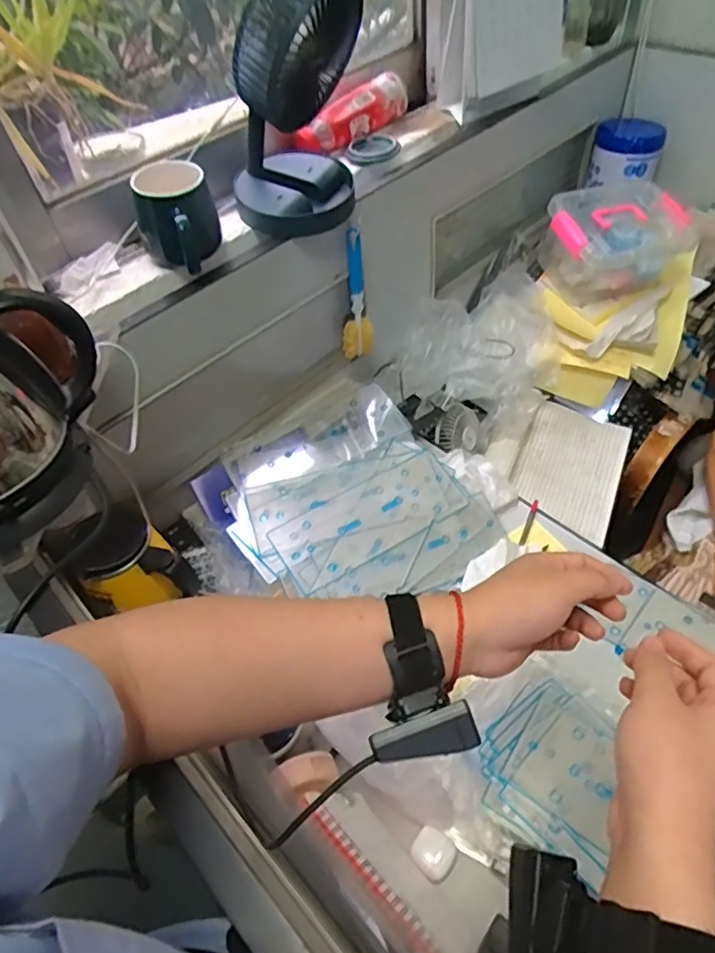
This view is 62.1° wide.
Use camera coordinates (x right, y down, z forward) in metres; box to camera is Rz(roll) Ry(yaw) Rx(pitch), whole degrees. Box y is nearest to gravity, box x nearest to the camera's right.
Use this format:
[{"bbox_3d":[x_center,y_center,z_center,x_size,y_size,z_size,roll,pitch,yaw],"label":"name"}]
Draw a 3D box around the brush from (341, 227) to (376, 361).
[{"bbox_3d":[-0.006,-0.269,0.894,0.051,0.197,0.032,-9,51,-2],"label":"brush"}]

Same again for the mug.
[{"bbox_3d":[-0.209,-0.299,0.700,0.087,0.102,0.102,-17,52,-8],"label":"mug"}]

